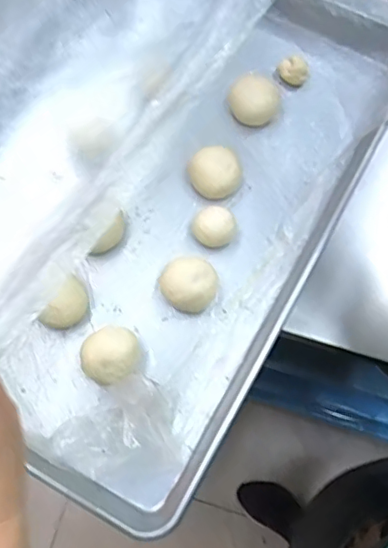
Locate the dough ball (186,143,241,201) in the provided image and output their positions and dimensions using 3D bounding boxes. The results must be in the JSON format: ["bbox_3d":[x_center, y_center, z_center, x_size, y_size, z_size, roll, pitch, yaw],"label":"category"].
[{"bbox_3d":[0.023,-0.112,0.617,0.050,0.029,0.052,0,72,0],"label":"dough ball"}]

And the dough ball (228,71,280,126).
[{"bbox_3d":[0.070,-0.202,0.650,0.056,0.034,0.046,6,72,2],"label":"dough ball"}]

